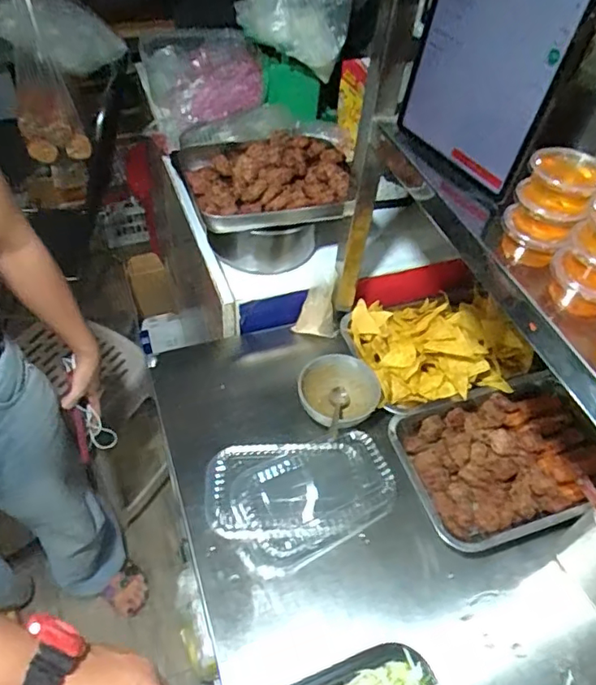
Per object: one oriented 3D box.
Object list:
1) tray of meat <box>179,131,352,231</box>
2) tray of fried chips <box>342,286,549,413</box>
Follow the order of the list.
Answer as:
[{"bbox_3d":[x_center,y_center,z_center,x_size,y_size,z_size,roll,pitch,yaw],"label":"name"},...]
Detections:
[{"bbox_3d":[-0.044,-0.252,0.850,0.248,0.061,0.207,-6,50,-9],"label":"tray of meat"},{"bbox_3d":[0.214,-0.020,0.835,0.243,0.099,0.198,-13,51,-15],"label":"tray of fried chips"}]

